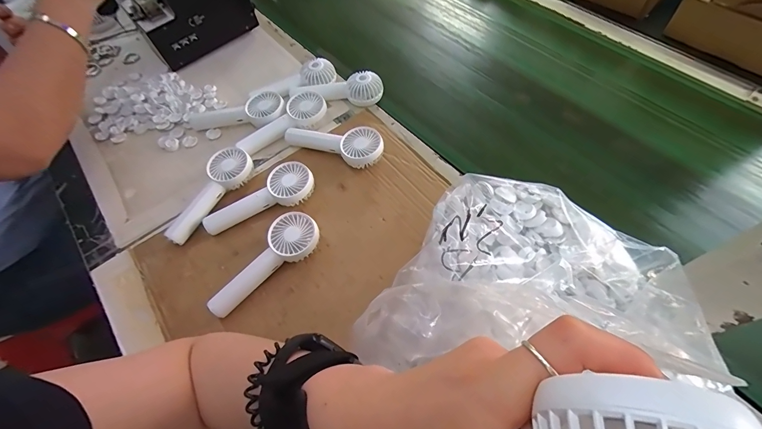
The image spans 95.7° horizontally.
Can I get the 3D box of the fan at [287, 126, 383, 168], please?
[{"bbox_3d":[-0.063,-0.106,0.491,0.142,0.033,0.054,22,63,16],"label":"fan"}]

